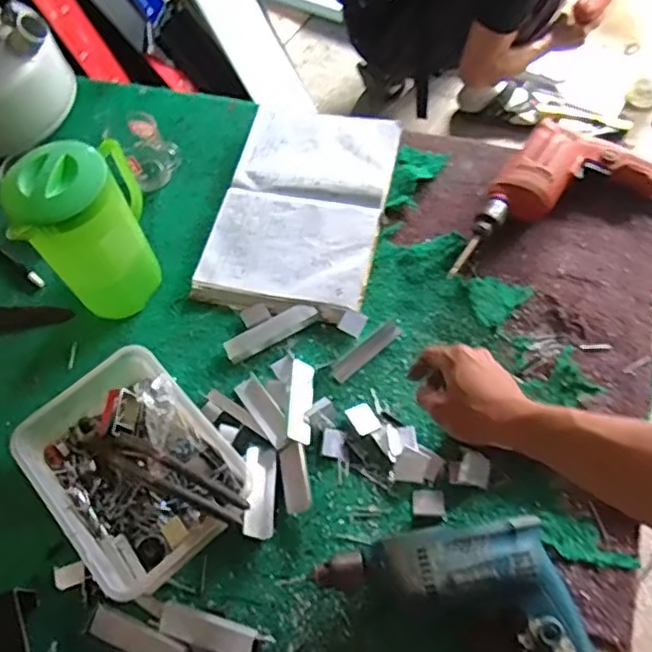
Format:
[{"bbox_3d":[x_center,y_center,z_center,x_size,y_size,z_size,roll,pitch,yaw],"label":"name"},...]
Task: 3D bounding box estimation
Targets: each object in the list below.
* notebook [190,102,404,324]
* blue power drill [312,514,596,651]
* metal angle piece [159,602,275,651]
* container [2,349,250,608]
[{"bbox_3d":[-0.029,-0.164,0.836,0.206,0.025,0.328,10,63,10],"label":"notebook"},{"bbox_3d":[0.138,0.231,0.586,0.257,0.062,0.137,23,66,17],"label":"blue power drill"},{"bbox_3d":[-0.105,0.286,0.597,0.104,0.016,0.030,13,64,12],"label":"metal angle piece"},{"bbox_3d":[-0.197,0.145,0.659,0.171,0.066,0.238,-40,65,-15],"label":"container"}]

